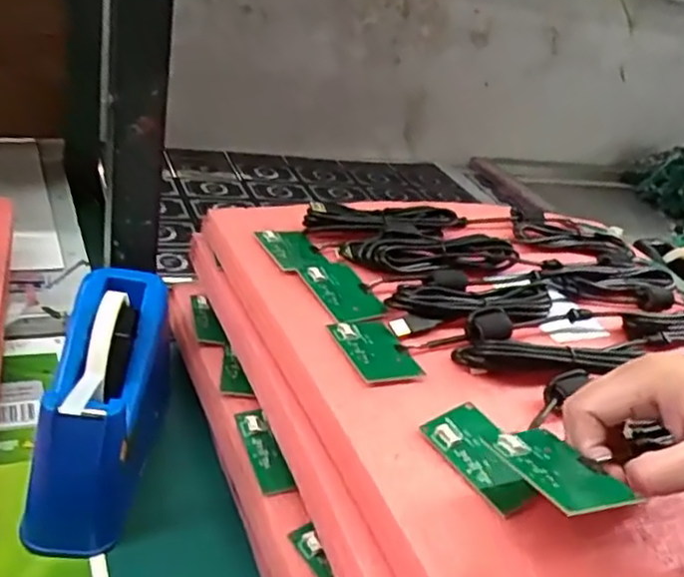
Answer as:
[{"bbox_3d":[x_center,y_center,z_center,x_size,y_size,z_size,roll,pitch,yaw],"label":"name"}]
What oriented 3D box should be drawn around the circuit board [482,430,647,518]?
[{"bbox_3d":[0.107,0.089,0.343,0.045,0.005,0.064,-1,23,-27],"label":"circuit board"}]

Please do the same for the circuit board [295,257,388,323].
[{"bbox_3d":[-0.003,-0.002,0.531,0.044,0.007,0.082,-9,40,-30],"label":"circuit board"}]

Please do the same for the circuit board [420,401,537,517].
[{"bbox_3d":[0.082,0.097,0.404,0.042,0.009,0.068,-16,53,-39],"label":"circuit board"}]

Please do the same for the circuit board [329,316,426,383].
[{"bbox_3d":[0.022,0.040,0.471,0.044,0.008,0.066,-10,34,-26],"label":"circuit board"}]

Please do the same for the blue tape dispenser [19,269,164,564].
[{"bbox_3d":[-0.169,0.076,0.501,0.071,0.106,0.196,1,30,-8],"label":"blue tape dispenser"}]

